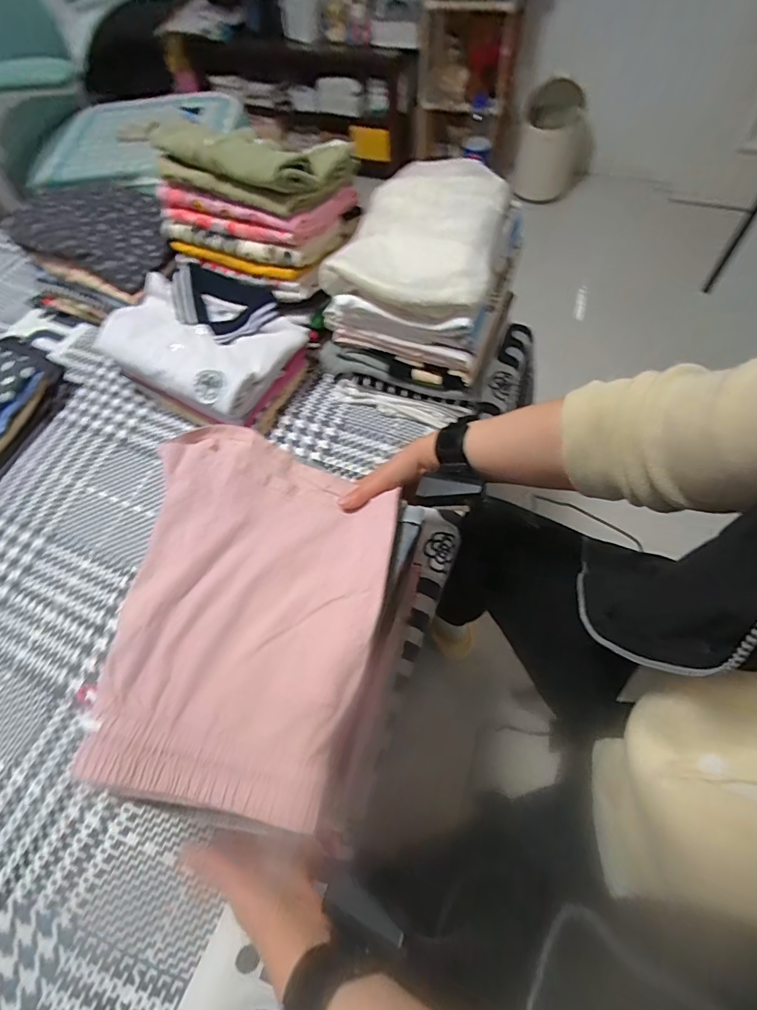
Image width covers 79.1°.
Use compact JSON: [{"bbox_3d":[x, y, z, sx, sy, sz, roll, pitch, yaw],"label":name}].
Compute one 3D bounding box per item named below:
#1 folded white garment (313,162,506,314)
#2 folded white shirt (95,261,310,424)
[{"bbox_3d":[0.061,-0.349,0.592,0.201,0.061,0.237,17,64,13],"label":"folded white garment"},{"bbox_3d":[-0.257,-0.247,0.677,0.255,0.068,0.198,25,66,17],"label":"folded white shirt"}]

